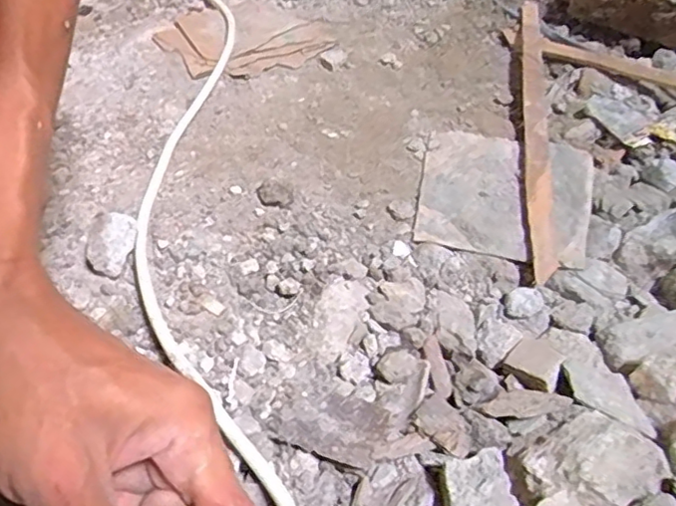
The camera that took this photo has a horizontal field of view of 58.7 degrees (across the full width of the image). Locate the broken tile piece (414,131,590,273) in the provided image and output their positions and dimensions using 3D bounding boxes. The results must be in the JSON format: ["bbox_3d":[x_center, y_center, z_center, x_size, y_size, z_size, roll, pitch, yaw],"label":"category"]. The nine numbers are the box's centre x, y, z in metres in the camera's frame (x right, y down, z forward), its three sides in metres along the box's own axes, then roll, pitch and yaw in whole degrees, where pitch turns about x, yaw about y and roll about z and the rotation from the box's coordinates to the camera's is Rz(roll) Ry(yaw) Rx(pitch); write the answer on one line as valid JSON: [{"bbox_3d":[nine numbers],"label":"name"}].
[{"bbox_3d":[0.148,-0.055,0.530,0.148,0.009,0.157,8,46,9],"label":"broken tile piece"}]

